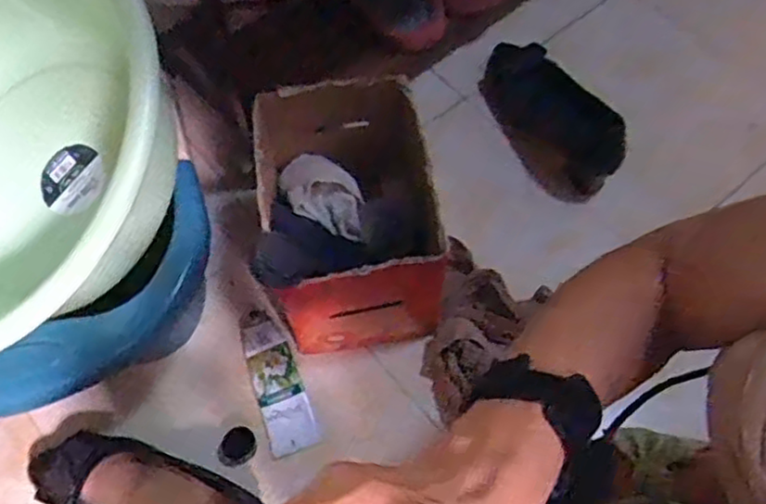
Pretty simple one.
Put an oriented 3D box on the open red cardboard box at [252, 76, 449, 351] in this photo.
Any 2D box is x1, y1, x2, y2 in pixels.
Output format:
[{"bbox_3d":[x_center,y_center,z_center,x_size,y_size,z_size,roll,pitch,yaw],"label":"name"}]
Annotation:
[{"bbox_3d":[-0.029,-0.031,0.663,0.156,0.174,0.205,-8,62,-4],"label":"open red cardboard box"}]

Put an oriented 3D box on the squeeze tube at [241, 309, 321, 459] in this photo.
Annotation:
[{"bbox_3d":[-0.106,0.124,0.667,0.045,0.012,0.143,-19,63,-10],"label":"squeeze tube"}]

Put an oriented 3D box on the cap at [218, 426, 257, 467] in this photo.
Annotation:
[{"bbox_3d":[-0.136,0.181,0.633,0.031,0.016,0.036,7,62,4],"label":"cap"}]

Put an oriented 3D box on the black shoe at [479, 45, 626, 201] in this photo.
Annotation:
[{"bbox_3d":[0.188,-0.165,0.801,0.096,0.069,0.227,-28,65,-14],"label":"black shoe"}]

